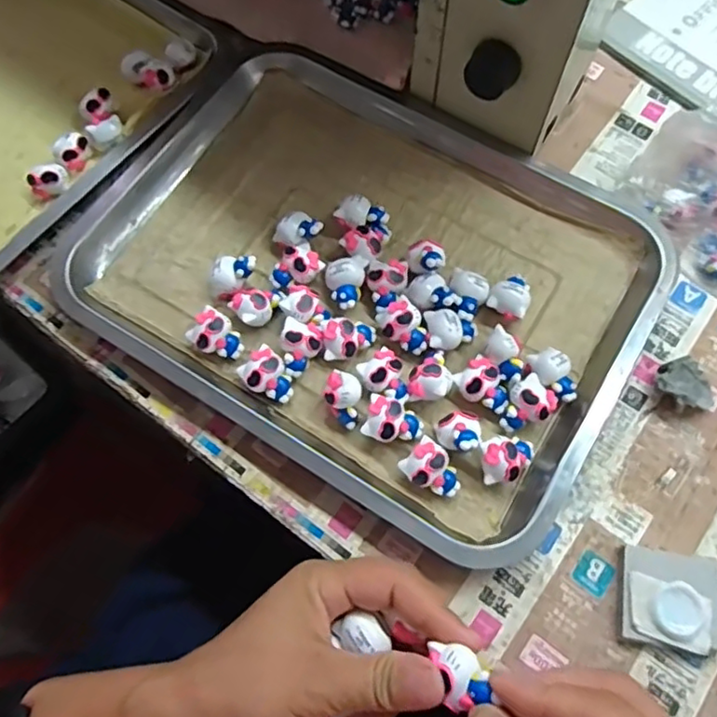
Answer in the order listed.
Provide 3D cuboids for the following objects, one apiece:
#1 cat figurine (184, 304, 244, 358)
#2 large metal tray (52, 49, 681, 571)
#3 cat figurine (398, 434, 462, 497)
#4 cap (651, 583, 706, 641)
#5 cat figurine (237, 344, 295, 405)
[{"bbox_3d":[-0.087,-0.013,0.389,0.032,0.021,0.024,34,74,12],"label":"cat figurine"},{"bbox_3d":[0.006,-0.064,0.413,0.347,0.024,0.265,31,73,11],"label":"large metal tray"},{"bbox_3d":[0.042,0.065,0.358,0.034,0.016,0.025,41,75,14],"label":"cat figurine"},{"bbox_3d":[0.170,0.135,0.337,0.025,0.010,0.029,35,74,12],"label":"cap"},{"bbox_3d":[-0.055,0.012,0.379,0.025,0.018,0.032,-38,74,-12],"label":"cat figurine"}]

